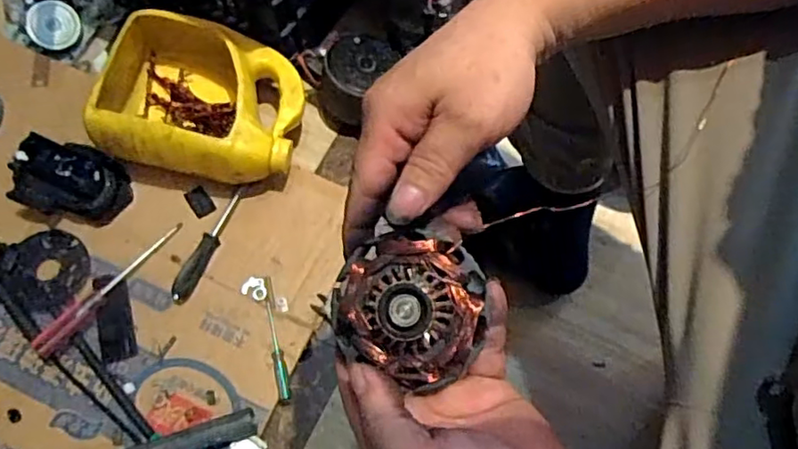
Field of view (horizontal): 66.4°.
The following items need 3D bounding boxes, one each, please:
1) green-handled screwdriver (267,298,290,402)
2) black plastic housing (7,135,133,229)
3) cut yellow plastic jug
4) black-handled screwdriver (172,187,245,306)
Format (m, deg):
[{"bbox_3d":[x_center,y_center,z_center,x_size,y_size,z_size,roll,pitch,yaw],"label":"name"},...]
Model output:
[{"bbox_3d":[-0.137,0.135,0.671,0.013,0.017,0.114,-15,70,-5],"label":"green-handled screwdriver"},{"bbox_3d":[-0.384,-0.049,0.716,0.123,0.064,0.080,11,70,4],"label":"black plastic housing"},{"bbox_3d":[-0.231,-0.152,0.730,0.231,0.102,0.185,11,70,4],"label":"cut yellow plastic jug"},{"bbox_3d":[-0.220,0.021,0.708,0.019,0.023,0.151,20,71,7],"label":"black-handled screwdriver"}]

